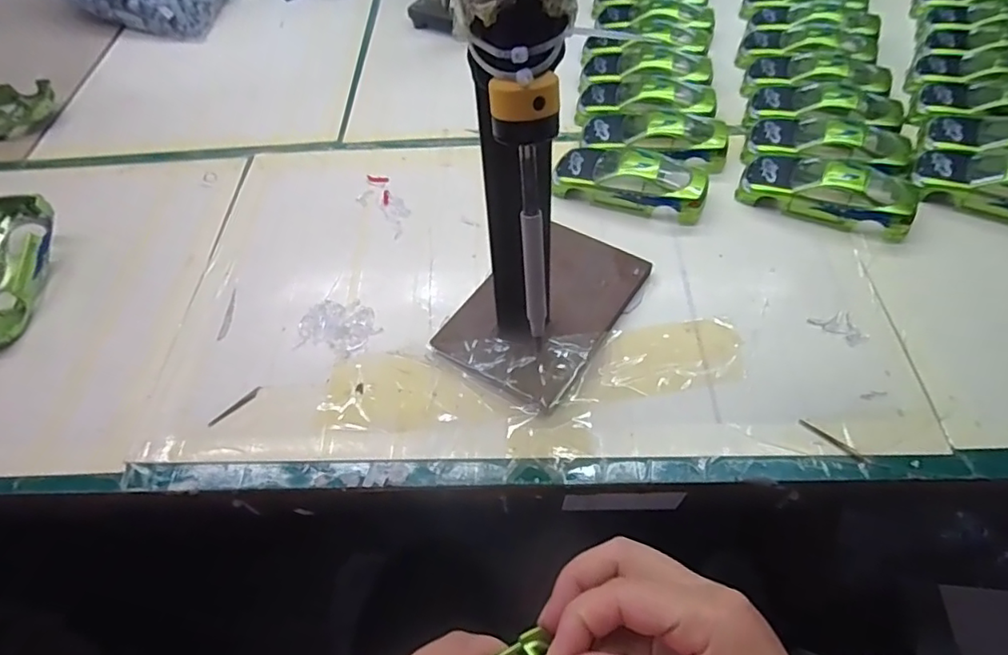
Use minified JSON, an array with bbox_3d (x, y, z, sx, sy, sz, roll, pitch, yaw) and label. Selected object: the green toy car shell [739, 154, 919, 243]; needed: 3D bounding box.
[{"bbox_3d":[0.266,-0.119,0.462,0.128,0.035,0.063,19,59,16],"label":"green toy car shell"}]

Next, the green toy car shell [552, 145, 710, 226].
[{"bbox_3d":[0.108,-0.132,0.482,0.128,0.034,0.059,15,58,14],"label":"green toy car shell"}]

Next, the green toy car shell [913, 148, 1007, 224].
[{"bbox_3d":[0.400,-0.116,0.449,0.122,0.033,0.057,25,60,19],"label":"green toy car shell"}]

